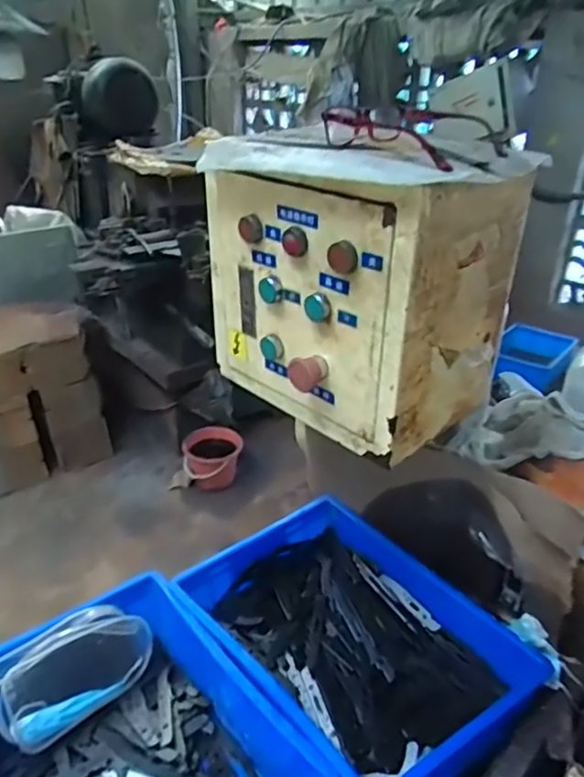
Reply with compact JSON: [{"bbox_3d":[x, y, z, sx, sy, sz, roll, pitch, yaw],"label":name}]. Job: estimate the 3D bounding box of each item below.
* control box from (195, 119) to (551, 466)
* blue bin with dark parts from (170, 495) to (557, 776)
[{"bbox_3d":[0.075,-0.120,0.649,0.234,0.290,0.298,-21,36,-33],"label":"control box"},{"bbox_3d":[0.067,0.336,0.785,0.295,0.105,0.421,-20,36,-33],"label":"blue bin with dark parts"}]

